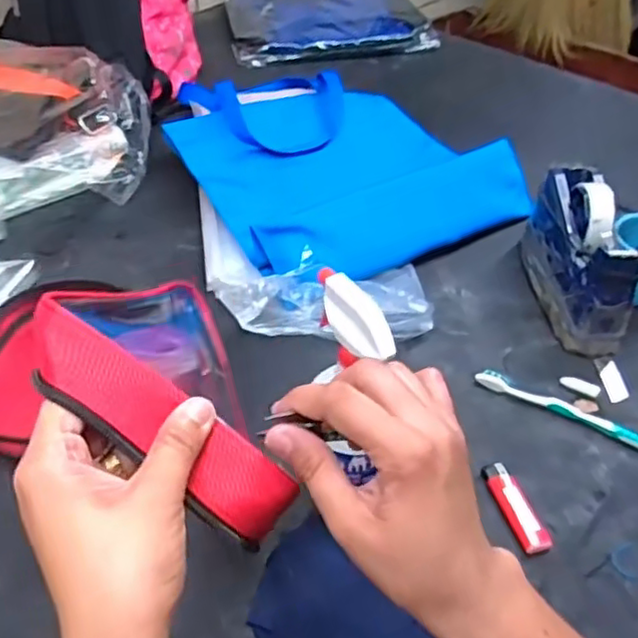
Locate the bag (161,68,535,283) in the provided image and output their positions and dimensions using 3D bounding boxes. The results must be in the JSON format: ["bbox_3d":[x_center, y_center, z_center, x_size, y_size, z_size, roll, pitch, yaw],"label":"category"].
[{"bbox_3d":[0.036,-0.210,0.880,0.383,0.071,0.366,-21,48,-23],"label":"bag"}]

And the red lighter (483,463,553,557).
[{"bbox_3d":[0.168,0.158,0.559,0.024,0.012,0.083,-11,45,-15],"label":"red lighter"}]

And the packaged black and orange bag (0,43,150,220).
[{"bbox_3d":[-0.420,-0.294,0.893,0.398,0.111,0.243,28,49,25],"label":"packaged black and orange bag"}]

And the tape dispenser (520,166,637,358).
[{"bbox_3d":[0.286,-0.072,0.726,0.070,0.122,0.198,-1,43,-3],"label":"tape dispenser"}]

